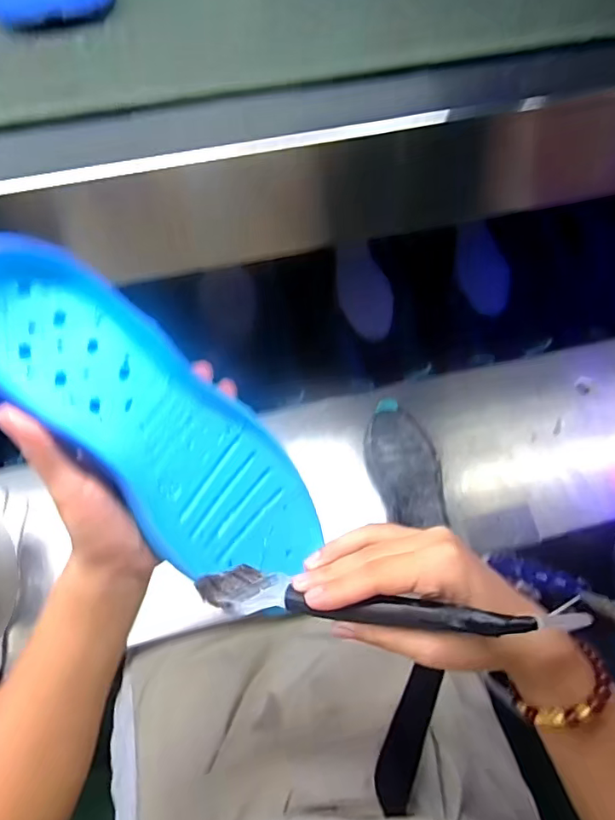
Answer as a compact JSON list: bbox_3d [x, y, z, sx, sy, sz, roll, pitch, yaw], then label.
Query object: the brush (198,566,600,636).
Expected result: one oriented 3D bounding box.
[{"bbox_3d":[0.036,0.103,0.276,0.198,0.025,0.025,-1,67,21],"label":"brush"}]

